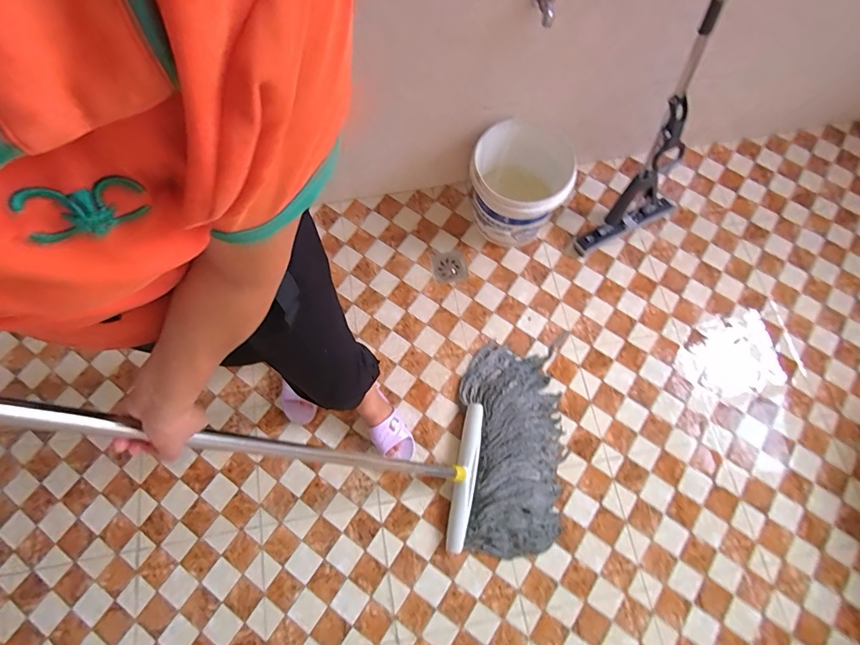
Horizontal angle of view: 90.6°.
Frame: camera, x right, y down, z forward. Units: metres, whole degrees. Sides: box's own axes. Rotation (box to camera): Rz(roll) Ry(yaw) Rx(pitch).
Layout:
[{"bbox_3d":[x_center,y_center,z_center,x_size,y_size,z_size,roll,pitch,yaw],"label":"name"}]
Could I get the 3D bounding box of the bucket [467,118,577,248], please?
[{"bbox_3d":[0.241,-0.377,1.175,0.245,0.251,0.241,0,72,0],"label":"bucket"}]

